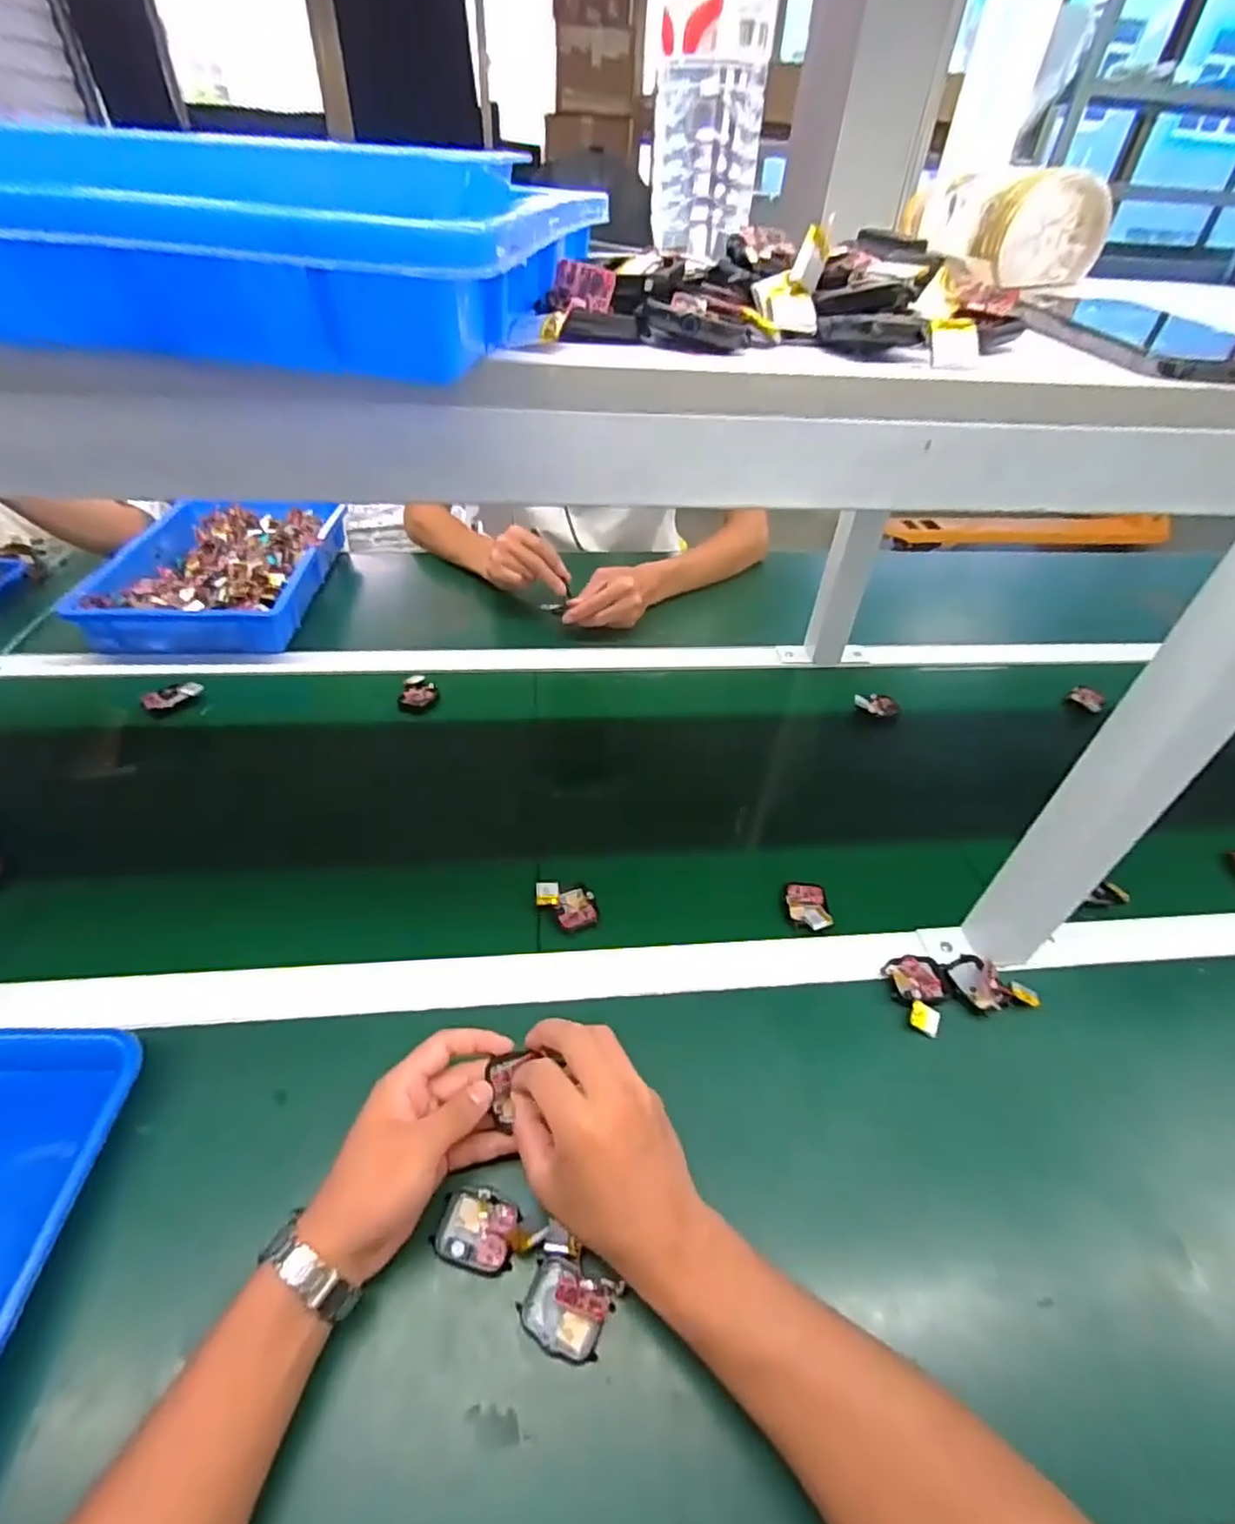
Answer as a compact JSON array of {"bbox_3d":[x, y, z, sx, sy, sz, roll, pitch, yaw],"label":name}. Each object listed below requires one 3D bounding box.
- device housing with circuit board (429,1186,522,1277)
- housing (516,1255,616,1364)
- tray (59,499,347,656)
[{"bbox_3d":[-0.083,0.276,0.389,0.046,0.013,0.038,10,43,7],"label":"device housing with circuit board"},{"bbox_3d":[-0.029,0.304,0.367,0.047,0.016,0.038,21,45,17],"label":"housing"},{"bbox_3d":[-0.536,-0.268,0.907,0.261,0.059,0.340,-3,43,-7],"label":"tray"}]

